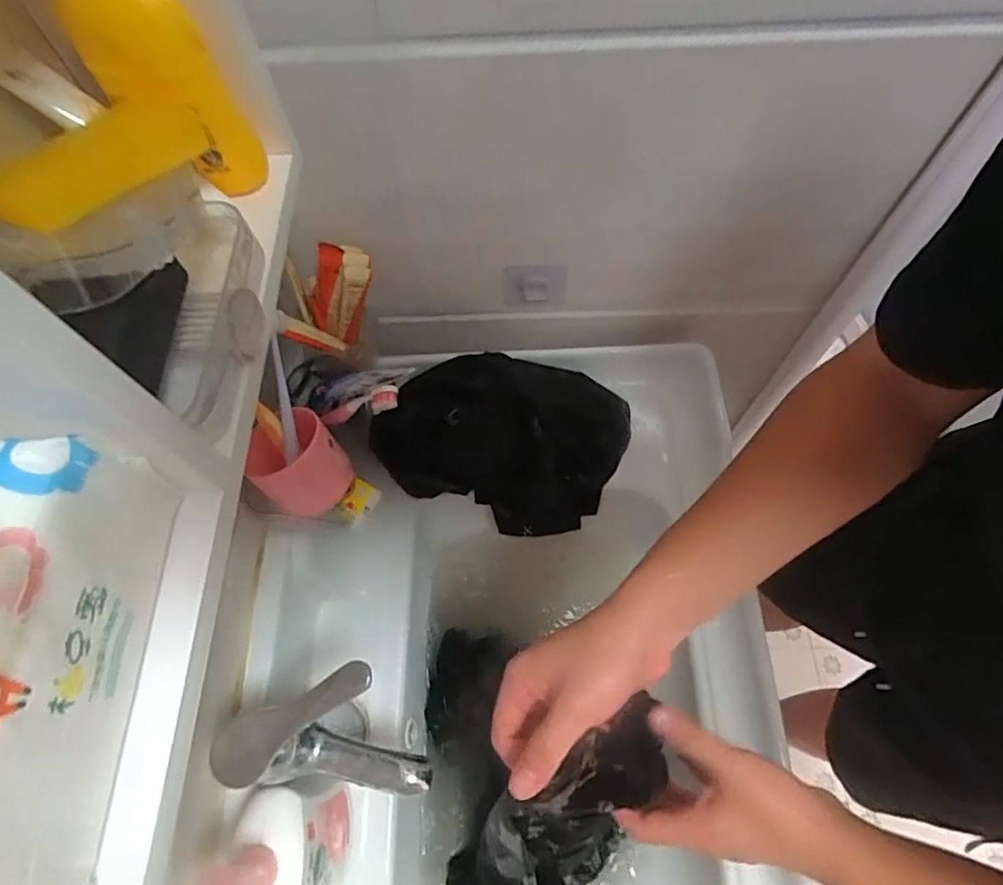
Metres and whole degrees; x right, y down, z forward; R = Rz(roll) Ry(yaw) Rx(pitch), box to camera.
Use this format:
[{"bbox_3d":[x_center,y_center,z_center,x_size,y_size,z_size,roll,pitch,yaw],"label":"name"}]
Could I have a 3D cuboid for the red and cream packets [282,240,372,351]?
[{"bbox_3d":[-0.174,-0.136,0.562,0.058,0.086,0.101,35,71,16],"label":"red and cream packets"}]

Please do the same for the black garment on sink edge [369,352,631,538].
[{"bbox_3d":[0.008,-0.002,0.647,0.248,0.120,0.184,15,67,9],"label":"black garment on sink edge"}]

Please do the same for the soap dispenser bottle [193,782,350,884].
[{"bbox_3d":[-0.163,0.314,0.435,0.054,0.185,0.093,-4,65,0],"label":"soap dispenser bottle"}]

